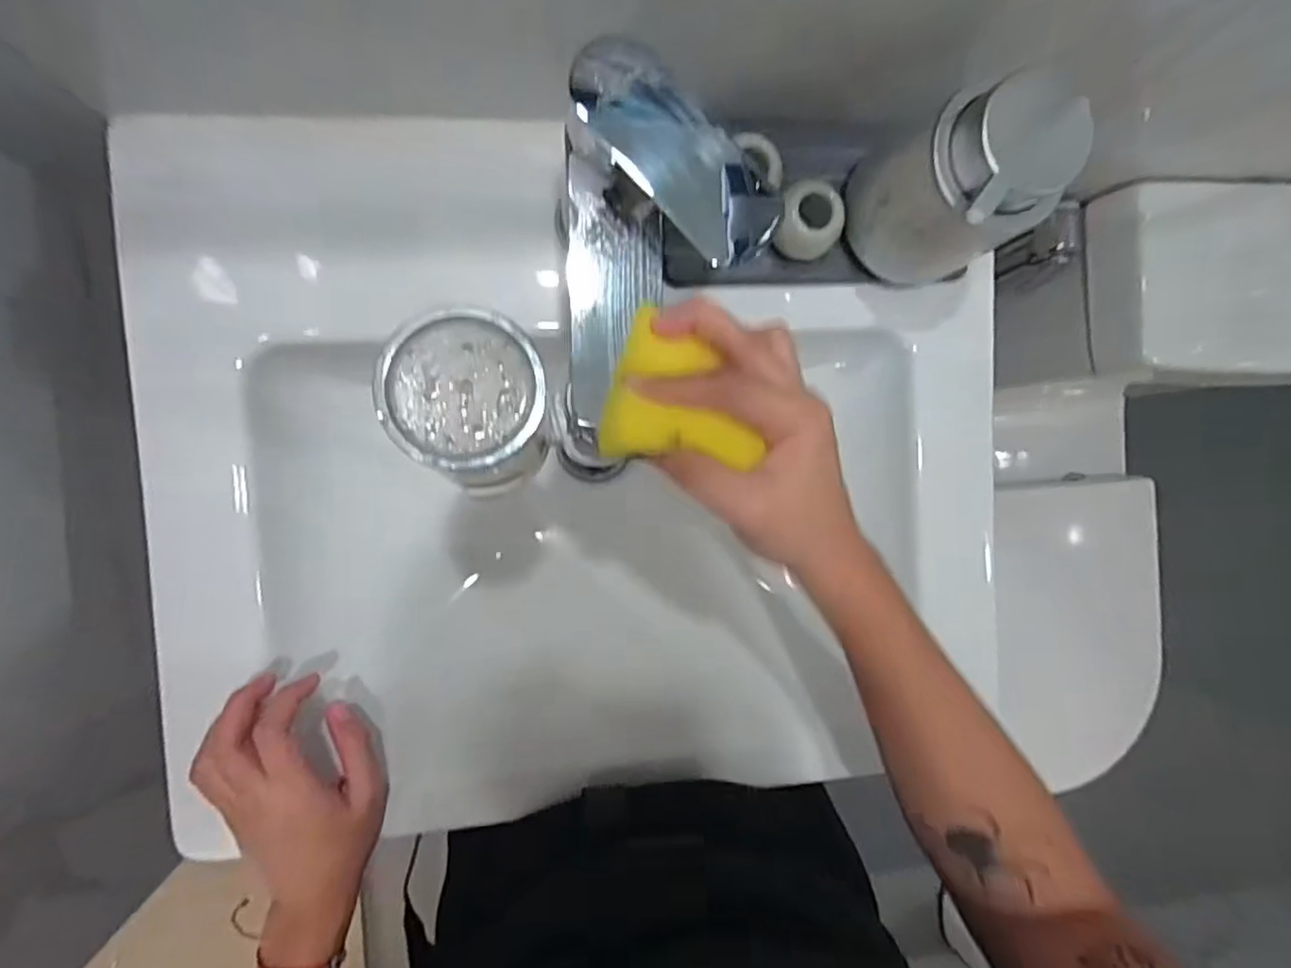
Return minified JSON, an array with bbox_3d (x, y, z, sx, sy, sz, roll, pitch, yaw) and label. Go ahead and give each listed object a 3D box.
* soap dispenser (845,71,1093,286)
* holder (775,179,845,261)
[{"bbox_3d":[0.174,-0.163,0.370,0.090,0.142,0.080,-26,97,-5],"label":"soap dispenser"},{"bbox_3d":[0.098,-0.158,0.402,0.037,0.037,0.042,6,93,-8],"label":"holder"}]

